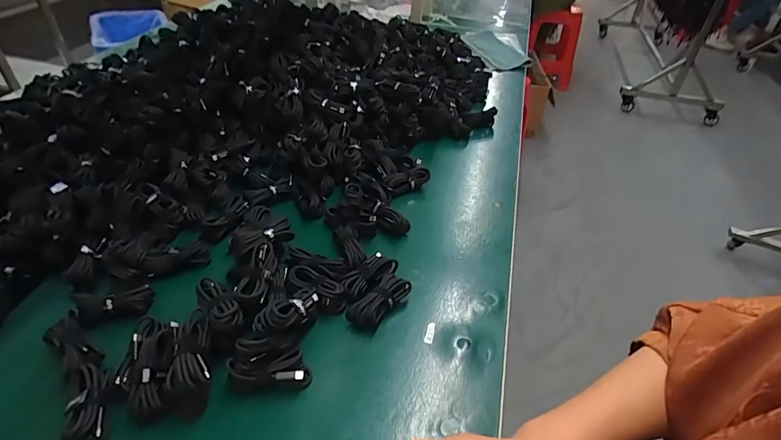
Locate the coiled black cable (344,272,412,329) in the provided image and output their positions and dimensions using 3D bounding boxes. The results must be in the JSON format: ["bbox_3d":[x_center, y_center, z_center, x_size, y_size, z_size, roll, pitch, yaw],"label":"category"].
[{"bbox_3d":[-0.014,0.092,0.507,0.043,0.030,0.076,28,46,25],"label":"coiled black cable"}]

